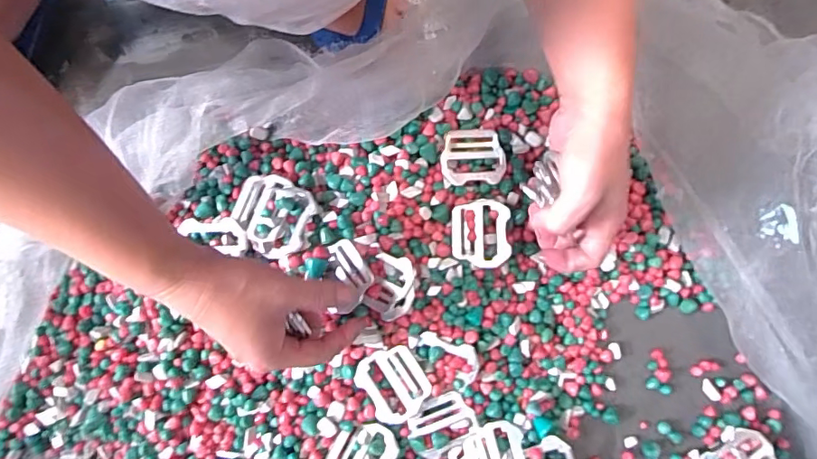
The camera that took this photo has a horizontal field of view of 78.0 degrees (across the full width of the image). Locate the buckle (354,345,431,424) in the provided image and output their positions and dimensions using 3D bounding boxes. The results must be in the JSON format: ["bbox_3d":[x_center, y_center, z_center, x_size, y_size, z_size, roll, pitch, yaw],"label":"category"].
[{"bbox_3d":[-0.012,0.123,0.403,0.048,0.004,0.056,-30,86,-4],"label":"buckle"}]

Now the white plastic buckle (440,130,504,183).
[{"bbox_3d":[0.056,-0.063,0.437,0.056,0.012,0.049,-6,80,-1],"label":"white plastic buckle"}]

